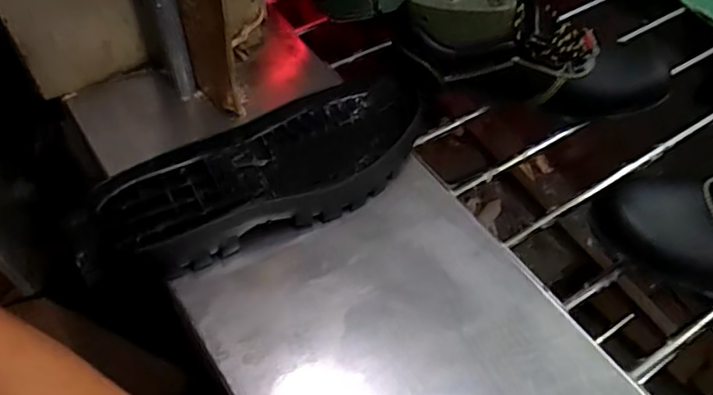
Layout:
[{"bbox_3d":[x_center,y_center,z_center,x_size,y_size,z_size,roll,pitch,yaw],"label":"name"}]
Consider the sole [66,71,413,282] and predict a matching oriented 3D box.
[{"bbox_3d":[-0.069,-0.018,0.486,0.310,0.034,0.112,-33,62,-23],"label":"sole"}]

